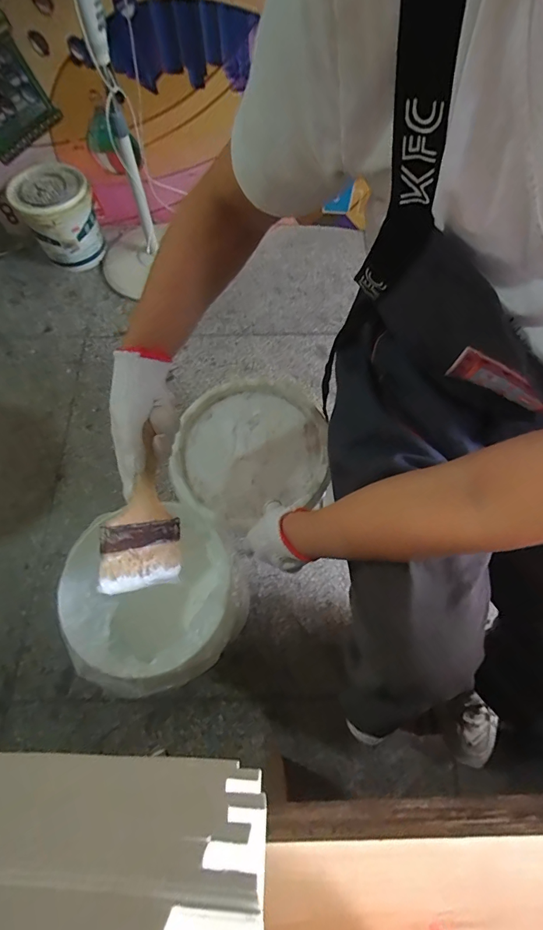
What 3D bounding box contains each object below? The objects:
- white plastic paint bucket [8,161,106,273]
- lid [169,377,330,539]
[{"bbox_3d":[-0.719,-0.845,1.398,0.230,0.252,0.251,0,66,0],"label":"white plastic paint bucket"},{"bbox_3d":[-0.034,-0.026,0.603,0.231,0.034,0.222,0,66,0],"label":"lid"}]

